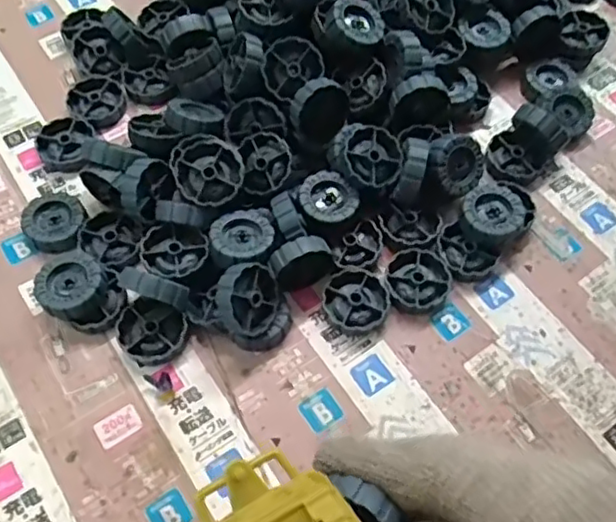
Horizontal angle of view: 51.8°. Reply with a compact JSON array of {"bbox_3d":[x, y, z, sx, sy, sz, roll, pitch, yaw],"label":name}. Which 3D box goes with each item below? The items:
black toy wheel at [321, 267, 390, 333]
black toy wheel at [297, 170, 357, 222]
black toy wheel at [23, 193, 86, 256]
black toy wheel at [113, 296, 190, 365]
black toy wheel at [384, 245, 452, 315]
[{"bbox_3d":[0.029,0.024,0.382,0.038,0.011,0.040,0,62,-1],"label":"black toy wheel"},{"bbox_3d":[0.012,-0.038,0.395,0.032,0.010,0.036,-31,67,-16],"label":"black toy wheel"},{"bbox_3d":[-0.158,-0.024,0.398,0.036,0.013,0.041,-15,64,-9],"label":"black toy wheel"},{"bbox_3d":[-0.091,0.040,0.368,0.041,0.011,0.036,31,66,15],"label":"black toy wheel"},{"bbox_3d":[0.067,0.012,0.389,0.038,0.010,0.039,0,62,-1],"label":"black toy wheel"}]

